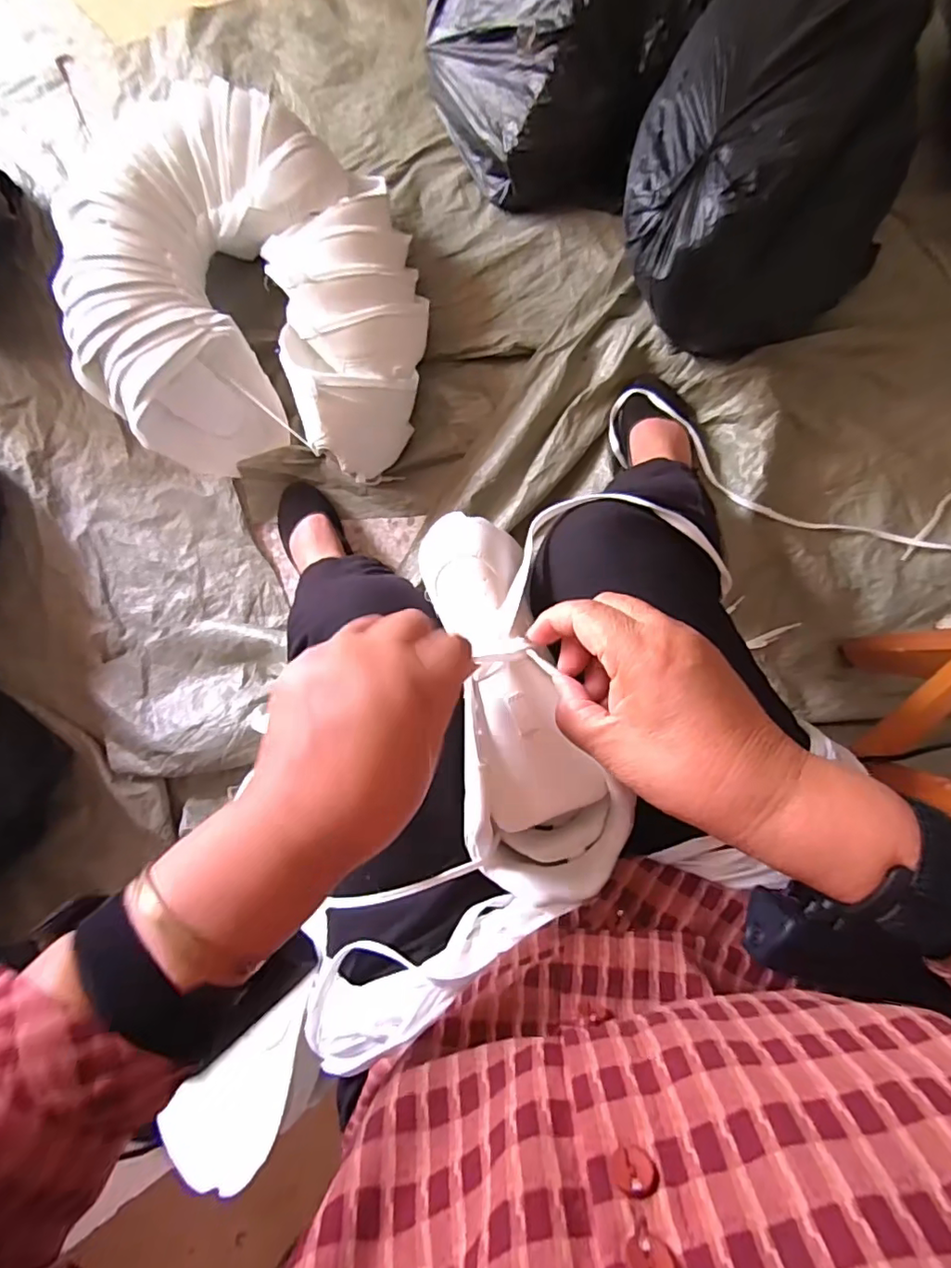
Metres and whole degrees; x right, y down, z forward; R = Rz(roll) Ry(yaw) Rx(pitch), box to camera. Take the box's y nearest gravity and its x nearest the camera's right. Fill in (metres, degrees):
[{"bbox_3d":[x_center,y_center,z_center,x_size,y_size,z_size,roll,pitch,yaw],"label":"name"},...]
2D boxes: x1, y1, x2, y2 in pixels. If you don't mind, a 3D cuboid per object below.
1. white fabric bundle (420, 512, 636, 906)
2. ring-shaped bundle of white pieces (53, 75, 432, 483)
[{"bbox_3d":[0.023,0.042,0.346,0.093,0.049,0.244,-16,86,5],"label":"white fabric bundle"},{"bbox_3d":[-0.309,-0.457,0.758,0.454,0.138,0.435,6,90,6],"label":"ring-shaped bundle of white pieces"}]

